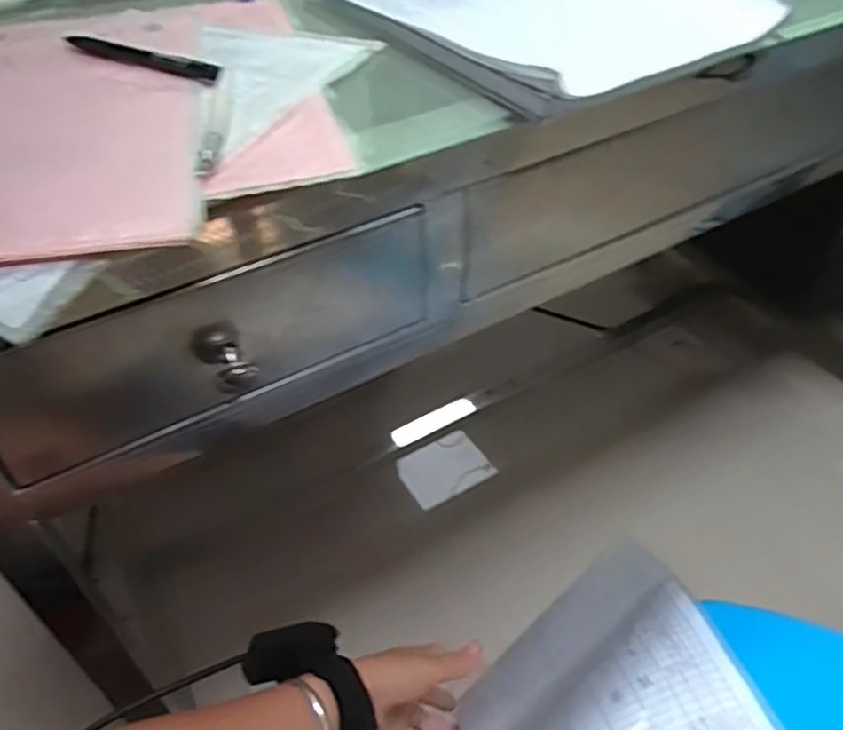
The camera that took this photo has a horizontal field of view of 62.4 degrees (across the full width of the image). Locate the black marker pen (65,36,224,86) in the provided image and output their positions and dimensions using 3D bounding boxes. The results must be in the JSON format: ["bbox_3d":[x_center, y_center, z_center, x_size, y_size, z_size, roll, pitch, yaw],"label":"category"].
[{"bbox_3d":[-0.174,-0.189,0.432,0.120,0.012,0.013,20,48,21],"label":"black marker pen"}]

